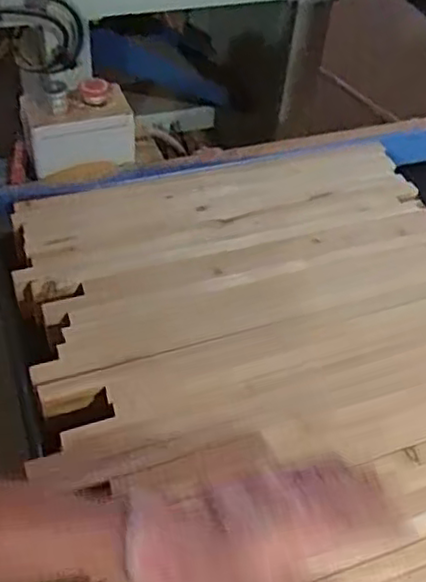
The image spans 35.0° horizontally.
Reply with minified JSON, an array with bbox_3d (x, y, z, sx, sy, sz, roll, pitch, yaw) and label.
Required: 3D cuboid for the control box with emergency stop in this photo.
[{"bbox_3d":[-0.163,-0.191,0.831,0.124,0.099,0.078,-23,53,-23],"label":"control box with emergency stop"}]

